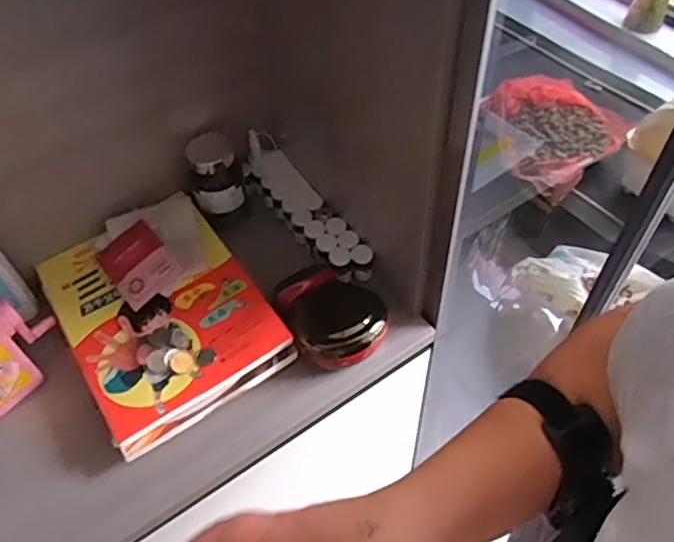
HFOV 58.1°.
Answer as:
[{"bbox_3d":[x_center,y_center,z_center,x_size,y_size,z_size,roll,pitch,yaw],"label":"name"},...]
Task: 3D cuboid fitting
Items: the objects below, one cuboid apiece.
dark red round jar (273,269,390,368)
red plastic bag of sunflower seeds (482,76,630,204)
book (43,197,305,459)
[{"bbox_3d":[-0.005,0.035,0.577,0.091,0.033,0.104,-21,58,-10],"label":"dark red round jar"},{"bbox_3d":[0.582,-0.396,1.649,0.396,0.121,0.313,-38,62,-20],"label":"red plastic bag of sunflower seeds"},{"bbox_3d":[-0.171,0.033,0.581,0.171,0.022,0.233,-31,60,-16],"label":"book"}]

